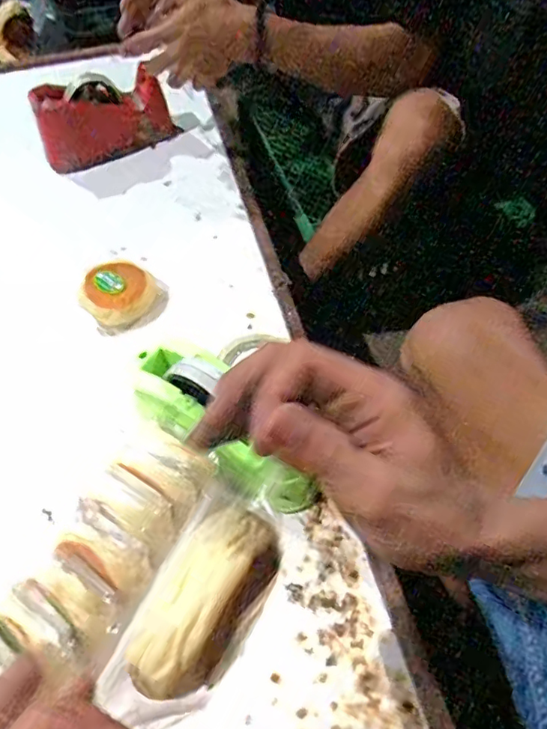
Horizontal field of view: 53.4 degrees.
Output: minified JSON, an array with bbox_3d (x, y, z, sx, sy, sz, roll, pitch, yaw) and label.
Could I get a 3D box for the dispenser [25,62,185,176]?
[{"bbox_3d":[-0.256,-0.383,0.838,0.207,0.108,0.069,-24,57,-15],"label":"dispenser"}]

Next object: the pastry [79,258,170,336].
[{"bbox_3d":[-0.184,-0.085,0.671,0.100,0.047,0.090,-2,54,1],"label":"pastry"}]

